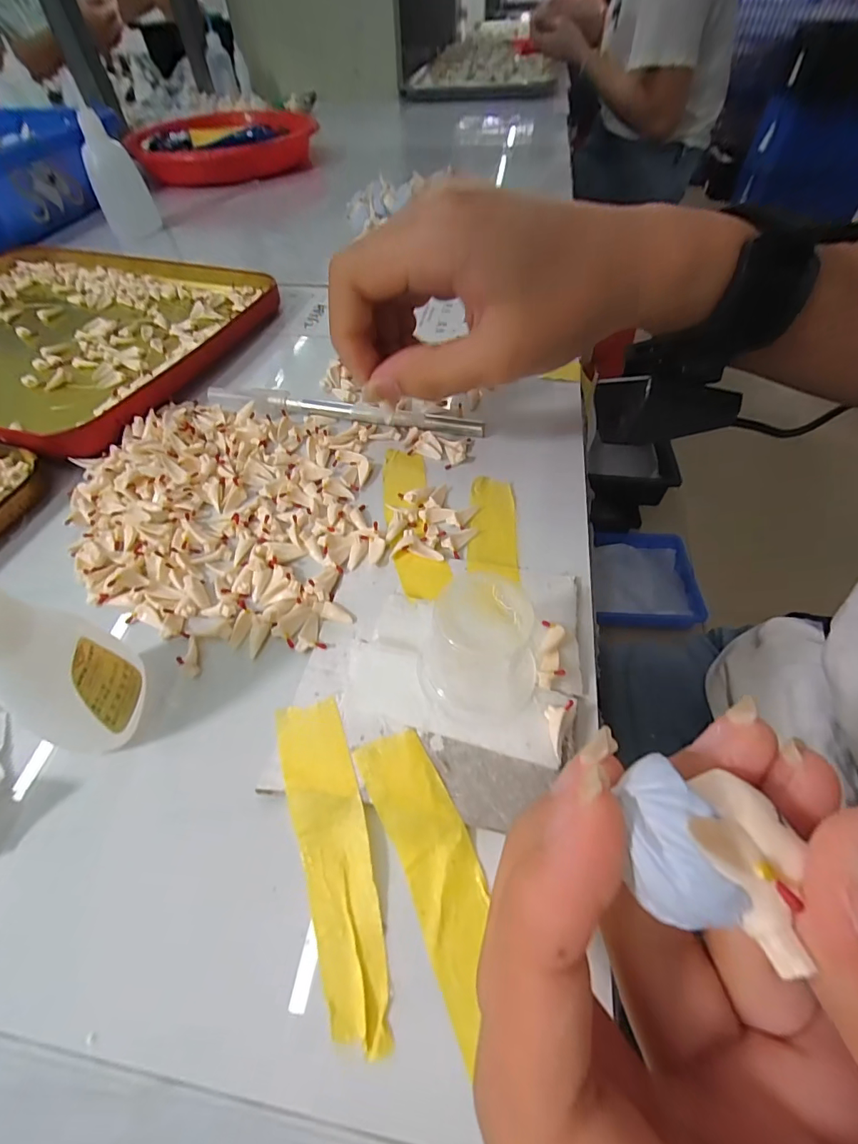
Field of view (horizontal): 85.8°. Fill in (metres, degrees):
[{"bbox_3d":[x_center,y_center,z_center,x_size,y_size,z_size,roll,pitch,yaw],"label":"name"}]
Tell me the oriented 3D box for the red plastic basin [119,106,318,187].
[{"bbox_3d":[-0.243,-0.505,0.548,0.190,0.036,0.205,-17,54,-10],"label":"red plastic basin"}]

